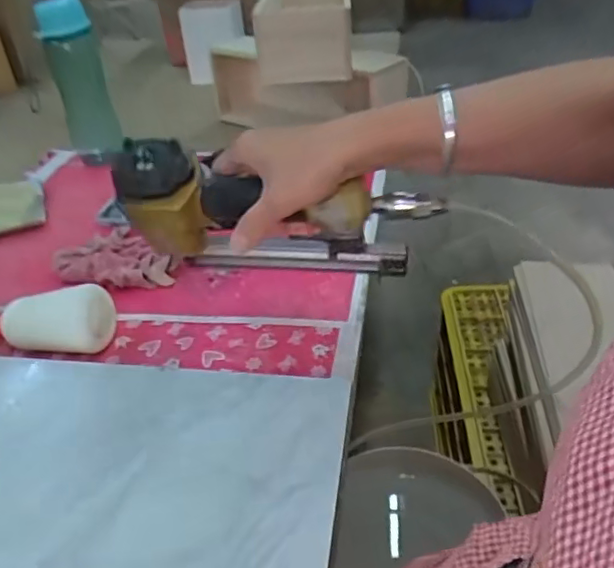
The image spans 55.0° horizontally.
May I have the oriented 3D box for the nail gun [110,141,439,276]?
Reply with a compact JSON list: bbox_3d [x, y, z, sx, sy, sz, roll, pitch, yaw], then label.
[{"bbox_3d":[-0.020,-0.058,0.496,0.239,0.144,0.078,-3,35,1],"label":"nail gun"}]

